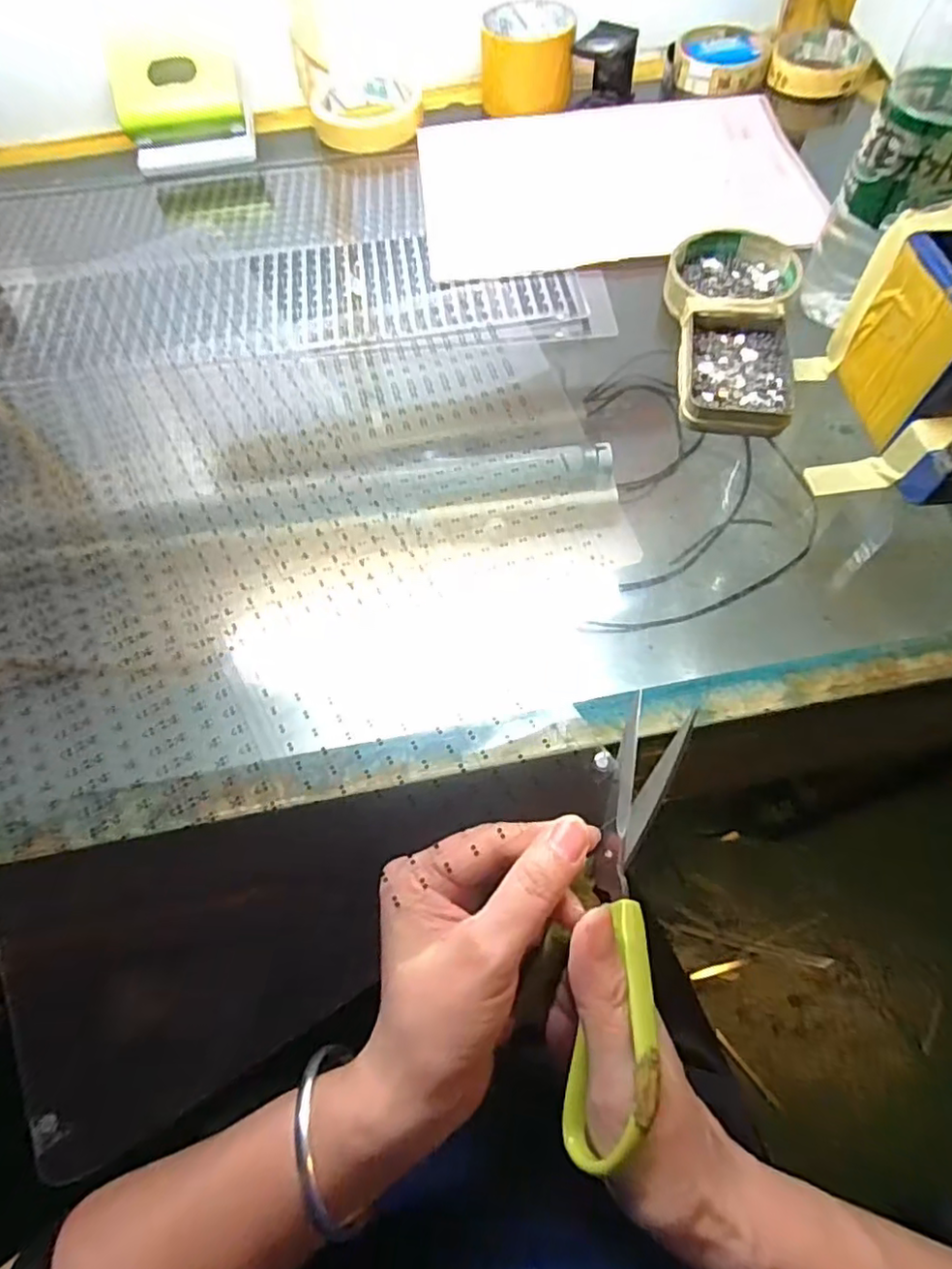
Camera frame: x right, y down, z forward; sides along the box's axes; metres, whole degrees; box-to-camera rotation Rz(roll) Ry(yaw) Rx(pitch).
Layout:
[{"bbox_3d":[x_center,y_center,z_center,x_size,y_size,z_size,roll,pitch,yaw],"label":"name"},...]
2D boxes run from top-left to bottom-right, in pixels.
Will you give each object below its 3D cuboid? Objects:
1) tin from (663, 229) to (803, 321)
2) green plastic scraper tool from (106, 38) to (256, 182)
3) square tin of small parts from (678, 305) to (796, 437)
[{"bbox_3d":[0.168,-0.236,0.403,0.080,0.018,0.080,-1,63,2],"label":"tin"},{"bbox_3d":[-0.238,-0.431,0.493,0.097,0.089,0.026,-20,34,-15],"label":"green plastic scraper tool"},{"bbox_3d":[0.157,-0.161,0.366,0.066,0.016,0.093,10,64,7],"label":"square tin of small parts"}]

